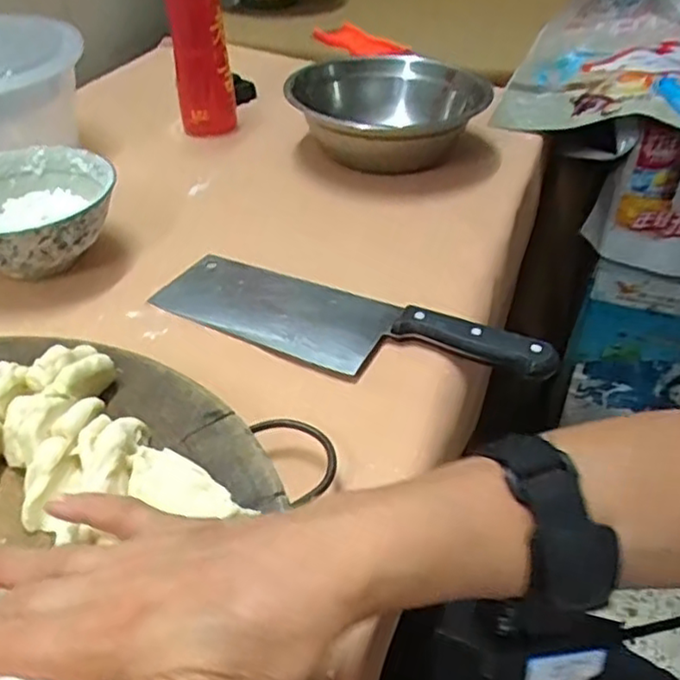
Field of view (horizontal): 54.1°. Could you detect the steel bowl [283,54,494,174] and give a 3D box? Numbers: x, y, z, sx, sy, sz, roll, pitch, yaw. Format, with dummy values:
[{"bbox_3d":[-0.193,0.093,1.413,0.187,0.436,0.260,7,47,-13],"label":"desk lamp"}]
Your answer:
[{"bbox_3d":[0.051,-0.222,0.689,0.207,0.077,0.180,-1,39,-1],"label":"steel bowl"}]

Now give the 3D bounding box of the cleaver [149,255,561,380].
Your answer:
[{"bbox_3d":[0.000,-0.013,0.472,0.284,0.029,0.079,20,43,23],"label":"cleaver"}]

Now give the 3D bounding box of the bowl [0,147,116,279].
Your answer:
[{"bbox_3d":[-0.252,-0.099,0.543,0.134,0.060,0.139,0,39,0],"label":"bowl"}]

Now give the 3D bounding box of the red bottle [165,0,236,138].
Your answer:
[{"bbox_3d":[-0.148,-0.330,0.694,0.059,0.225,0.062,-10,40,-12],"label":"red bottle"}]

